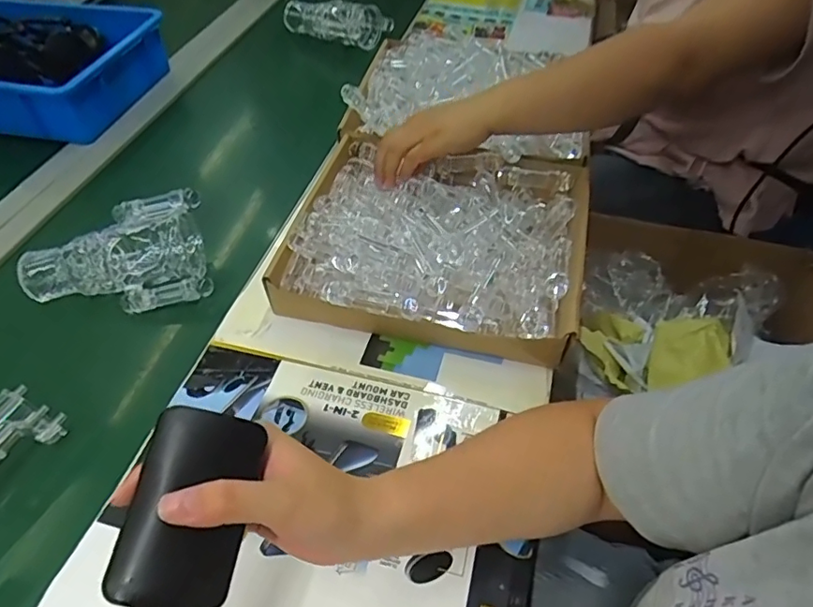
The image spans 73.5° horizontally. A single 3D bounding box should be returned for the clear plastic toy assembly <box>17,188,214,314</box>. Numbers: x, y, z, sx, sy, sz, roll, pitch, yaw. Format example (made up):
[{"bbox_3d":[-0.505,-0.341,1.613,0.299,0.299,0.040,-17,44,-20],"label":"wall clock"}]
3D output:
[{"bbox_3d":[-0.319,-0.052,0.595,0.186,0.059,0.114,-11,50,-9],"label":"clear plastic toy assembly"}]

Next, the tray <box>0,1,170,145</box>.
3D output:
[{"bbox_3d":[-0.619,-0.386,0.864,0.394,0.108,0.264,9,50,8],"label":"tray"}]

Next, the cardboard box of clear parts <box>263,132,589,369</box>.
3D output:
[{"bbox_3d":[0.038,-0.080,0.606,0.305,0.078,0.281,11,50,9],"label":"cardboard box of clear parts"}]

